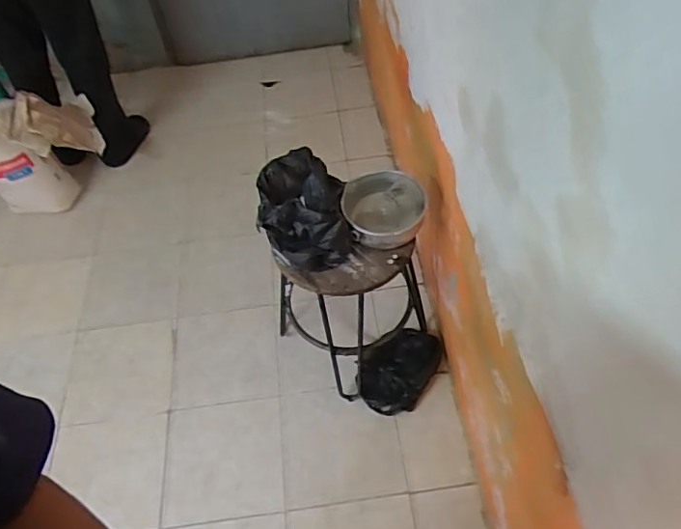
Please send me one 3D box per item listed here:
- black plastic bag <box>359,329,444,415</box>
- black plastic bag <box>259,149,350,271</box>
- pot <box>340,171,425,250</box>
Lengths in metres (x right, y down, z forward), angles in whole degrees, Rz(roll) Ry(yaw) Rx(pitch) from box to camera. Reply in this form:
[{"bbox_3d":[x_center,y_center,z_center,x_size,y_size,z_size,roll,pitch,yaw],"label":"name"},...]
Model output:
[{"bbox_3d":[0.160,0.293,1.520,0.180,0.094,0.253,29,59,25],"label":"black plastic bag"},{"bbox_3d":[-0.082,-0.116,1.210,0.190,0.145,0.222,-10,51,-3],"label":"black plastic bag"},{"bbox_3d":[0.098,-0.120,1.254,0.180,0.089,0.190,-3,51,3],"label":"pot"}]

